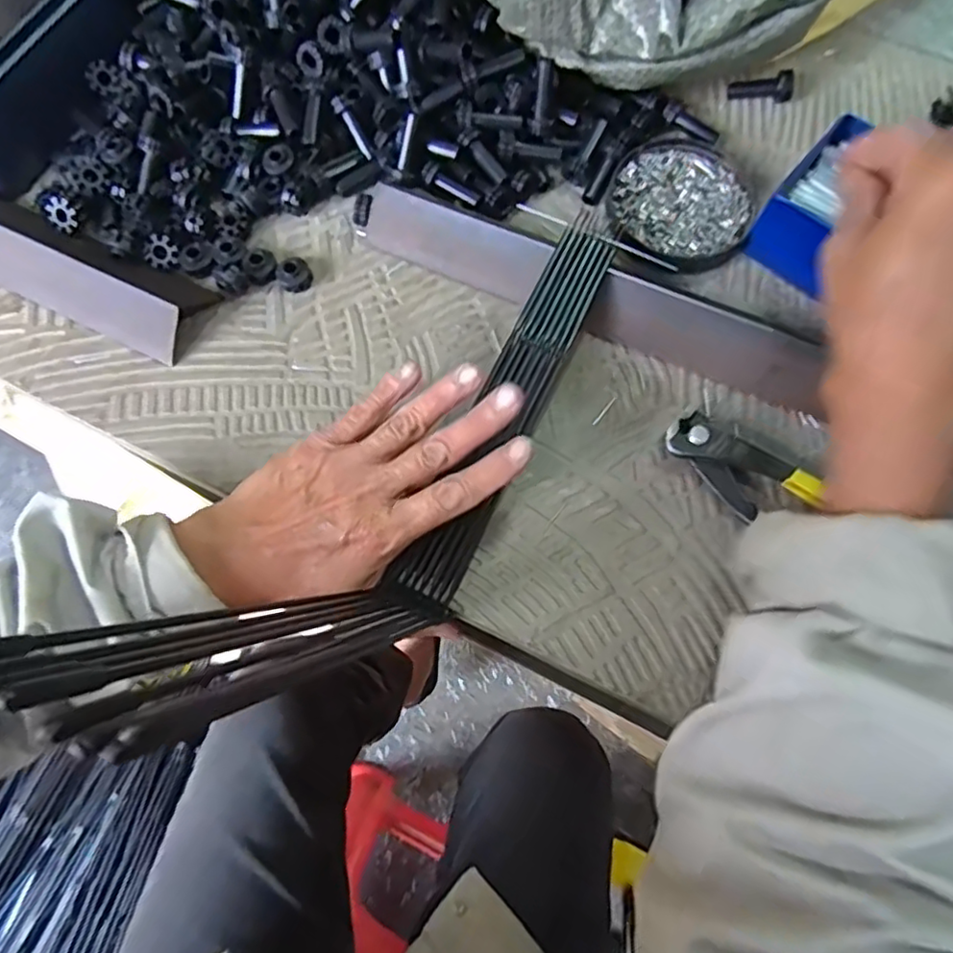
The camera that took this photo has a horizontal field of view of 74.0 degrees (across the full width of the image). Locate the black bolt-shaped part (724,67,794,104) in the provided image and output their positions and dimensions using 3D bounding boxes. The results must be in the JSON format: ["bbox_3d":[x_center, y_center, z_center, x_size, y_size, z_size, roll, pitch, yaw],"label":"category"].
[{"bbox_3d":[0.182,-0.248,0.402,0.039,0.015,0.013,-1,73,1],"label":"black bolt-shaped part"}]

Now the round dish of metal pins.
[{"bbox_3d":[0.123,-0.166,0.377,0.080,0.010,0.085,0,73,1],"label":"round dish of metal pins"}]

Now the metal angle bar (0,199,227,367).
[{"bbox_3d":[-0.260,-0.133,0.351,0.231,0.025,0.048,25,75,9],"label":"metal angle bar"}]

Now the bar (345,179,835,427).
[{"bbox_3d":[0.060,-0.102,0.352,0.274,0.026,0.031,22,74,8],"label":"bar"}]

